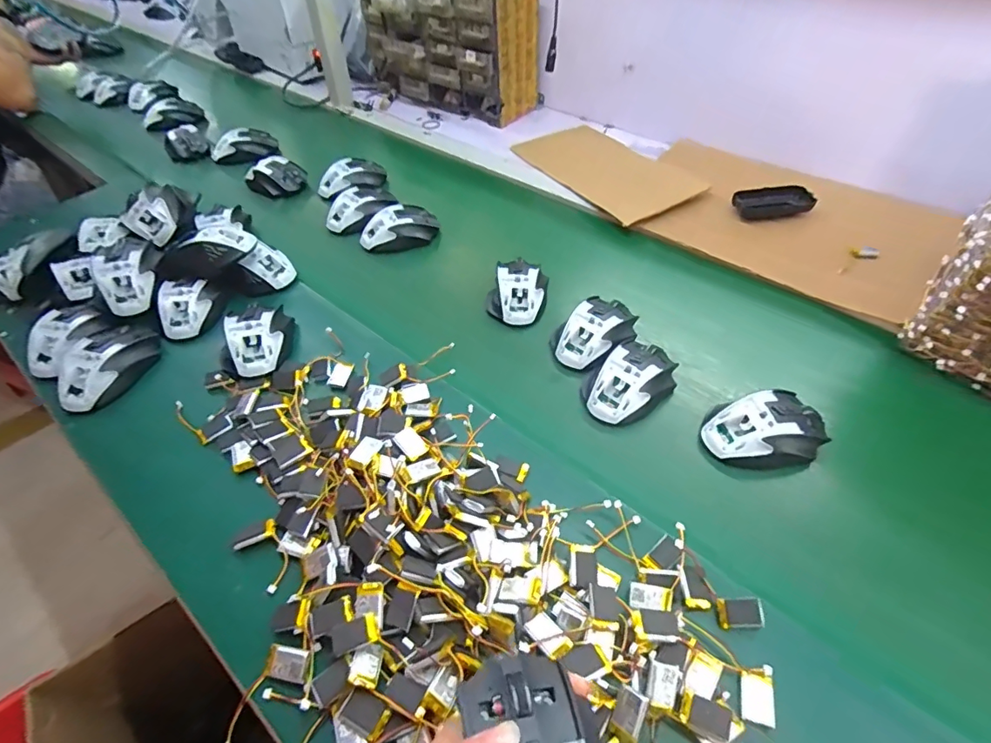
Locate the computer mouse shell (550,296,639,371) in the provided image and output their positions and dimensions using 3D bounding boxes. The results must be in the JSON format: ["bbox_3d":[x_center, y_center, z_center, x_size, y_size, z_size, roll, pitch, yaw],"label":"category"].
[{"bbox_3d":[0.116,-0.048,0.570,0.107,0.036,0.068,-33,58,-28],"label":"computer mouse shell"}]

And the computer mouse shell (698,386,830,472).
[{"bbox_3d":[0.261,0.057,0.474,0.107,0.037,0.069,-7,50,-8],"label":"computer mouse shell"}]

